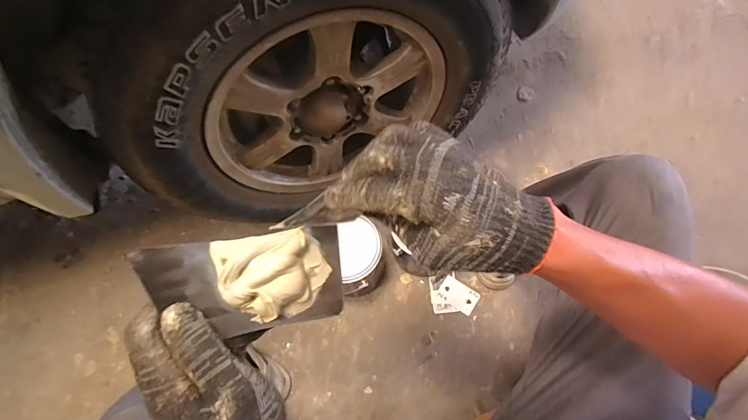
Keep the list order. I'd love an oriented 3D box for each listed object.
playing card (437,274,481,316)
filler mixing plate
[{"bbox_3d":[0.193,0.194,0.905,0.085,0.004,0.059,30,70,19],"label":"playing card"},{"bbox_3d":[-0.082,0.051,0.264,0.125,0.022,0.065,-7,100,-21],"label":"filler mixing plate"}]

